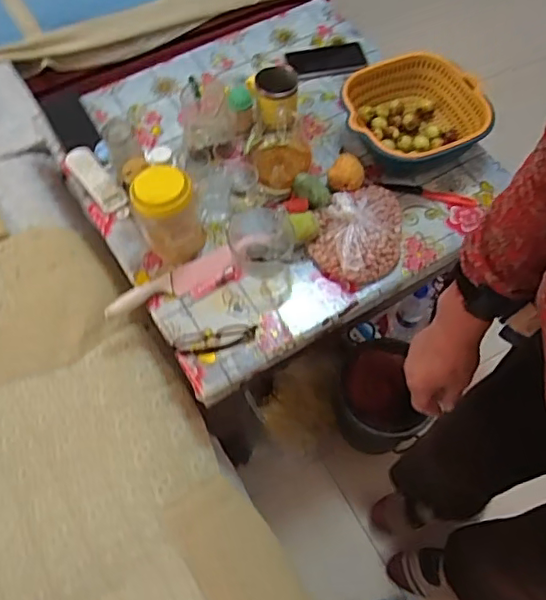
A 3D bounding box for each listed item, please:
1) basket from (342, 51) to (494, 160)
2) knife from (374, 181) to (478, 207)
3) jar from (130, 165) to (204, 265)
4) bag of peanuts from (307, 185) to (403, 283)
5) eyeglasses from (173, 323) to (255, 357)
[{"bbox_3d":[0.255,-0.333,1.054,0.249,0.095,0.235,-7,62,-4],"label":"basket"},{"bbox_3d":[0.277,-0.195,1.031,0.182,0.014,0.026,12,63,7],"label":"knife"},{"bbox_3d":[-0.165,-0.133,0.910,0.090,0.155,0.082,0,62,0],"label":"jar"},{"bbox_3d":[0.144,-0.120,0.960,0.144,0.065,0.188,10,63,5],"label":"bag of peanuts"},{"bbox_3d":[-0.090,0.060,0.888,0.129,0.017,0.038,-11,63,-6],"label":"eyeglasses"}]

